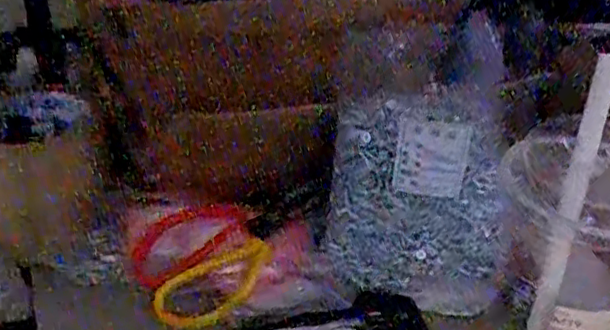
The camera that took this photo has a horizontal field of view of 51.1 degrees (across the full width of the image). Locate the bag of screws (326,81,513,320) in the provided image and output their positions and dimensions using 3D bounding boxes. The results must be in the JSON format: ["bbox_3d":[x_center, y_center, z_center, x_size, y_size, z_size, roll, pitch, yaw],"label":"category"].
[{"bbox_3d":[0.079,0.024,0.431,0.123,0.129,0.048,5,36,4],"label":"bag of screws"}]

